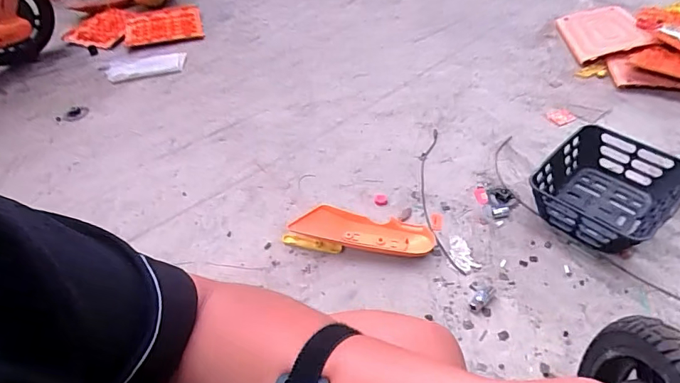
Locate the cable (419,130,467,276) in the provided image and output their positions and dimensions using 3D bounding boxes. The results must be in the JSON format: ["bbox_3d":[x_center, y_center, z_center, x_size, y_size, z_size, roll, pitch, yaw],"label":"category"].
[{"bbox_3d":[0.247,0.000,1.142,0.071,0.014,0.485,-2,46,4],"label":"cable"}]

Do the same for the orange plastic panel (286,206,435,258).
[{"bbox_3d":[0.056,0.090,1.051,0.331,0.046,0.098,8,47,10],"label":"orange plastic panel"}]

